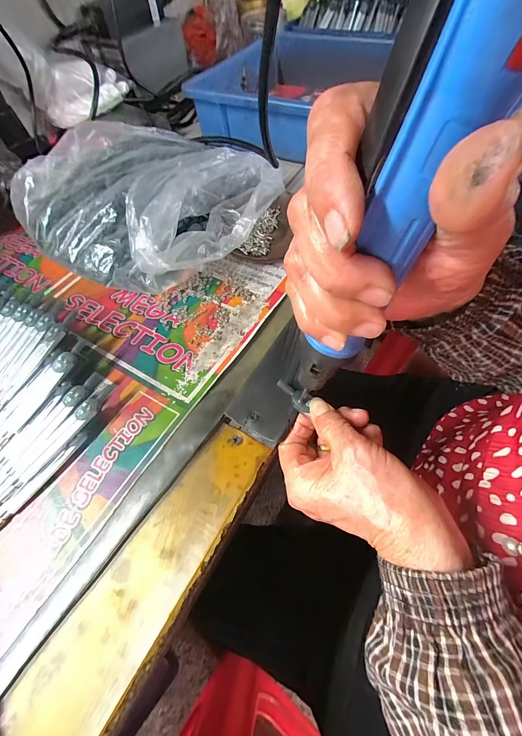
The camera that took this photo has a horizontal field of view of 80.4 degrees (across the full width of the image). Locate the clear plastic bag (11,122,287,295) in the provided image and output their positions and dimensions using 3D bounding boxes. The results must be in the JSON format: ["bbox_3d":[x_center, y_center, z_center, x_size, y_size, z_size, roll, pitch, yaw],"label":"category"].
[{"bbox_3d":[-0.122,-0.207,0.364,0.255,0.079,0.244,24,63,18],"label":"clear plastic bag"}]

